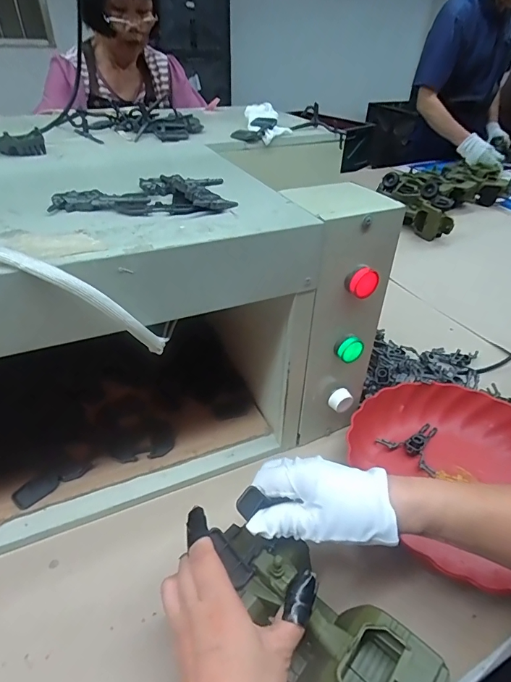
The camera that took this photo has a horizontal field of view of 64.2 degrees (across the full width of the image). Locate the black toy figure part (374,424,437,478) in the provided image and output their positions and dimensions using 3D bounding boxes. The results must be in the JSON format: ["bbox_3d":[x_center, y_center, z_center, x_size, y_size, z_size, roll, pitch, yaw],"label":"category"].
[{"bbox_3d":[0.196,0.120,0.498,0.070,0.013,0.070,29,45,30],"label":"black toy figure part"}]

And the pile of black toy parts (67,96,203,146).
[{"bbox_3d":[-0.177,-0.324,0.598,0.179,0.029,0.144,-14,41,-20],"label":"pile of black toy parts"}]

